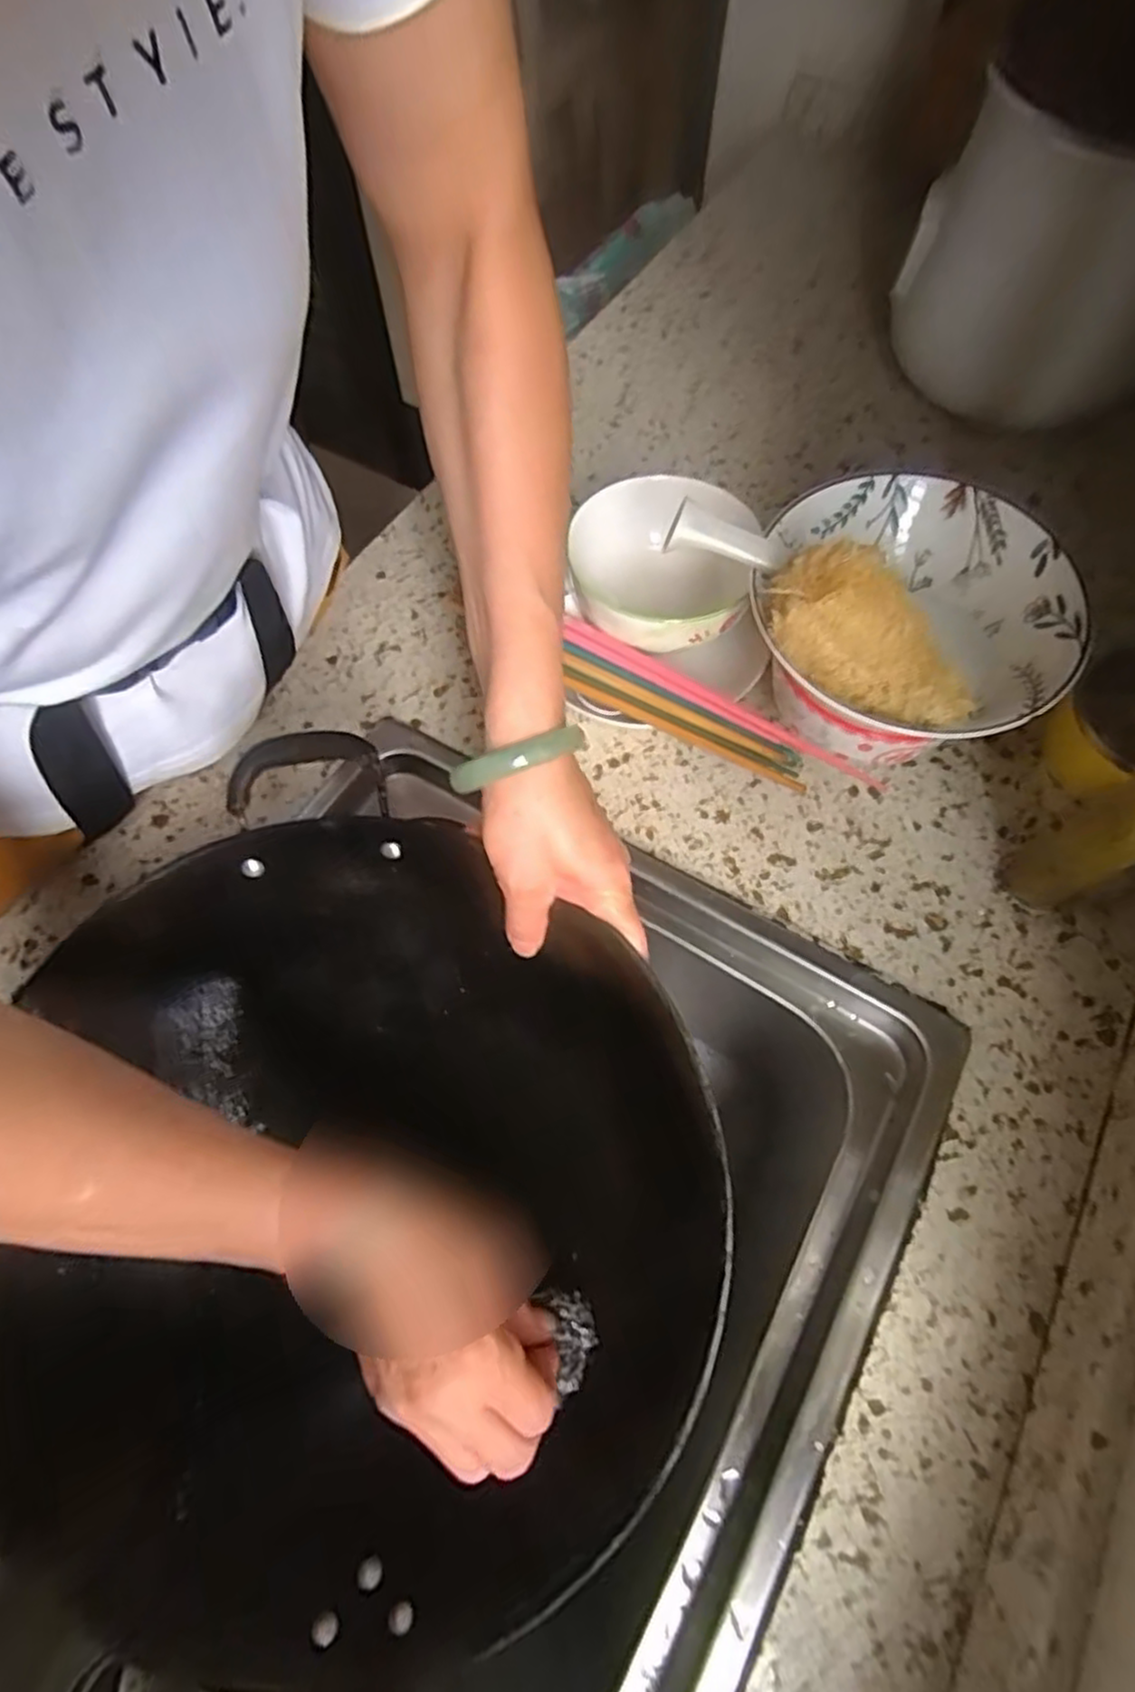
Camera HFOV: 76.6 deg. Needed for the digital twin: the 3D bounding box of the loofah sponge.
[{"bbox_3d":[0.148,-0.101,0.350,0.109,0.054,0.038,33,69,14],"label":"loofah sponge"}]

